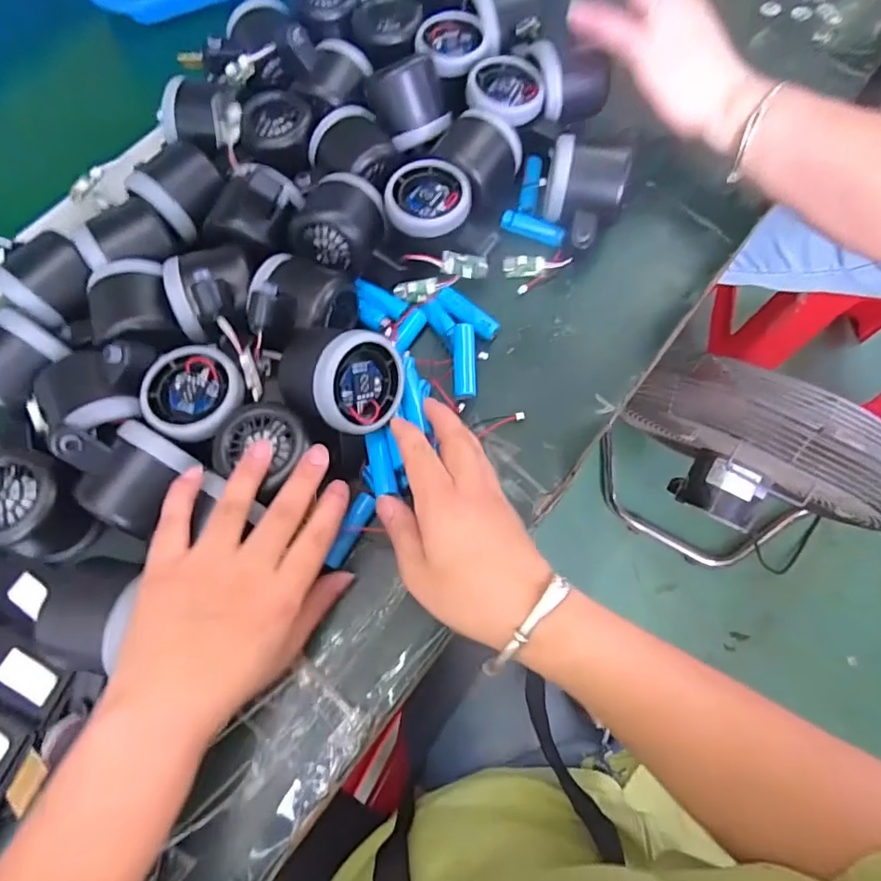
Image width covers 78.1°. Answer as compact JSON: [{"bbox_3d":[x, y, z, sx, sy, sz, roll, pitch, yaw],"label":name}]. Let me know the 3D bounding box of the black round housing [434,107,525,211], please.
[{"bbox_3d":[0.026,-0.206,0.405,0.055,0.048,0.061,35,75,12],"label":"black round housing"}]

